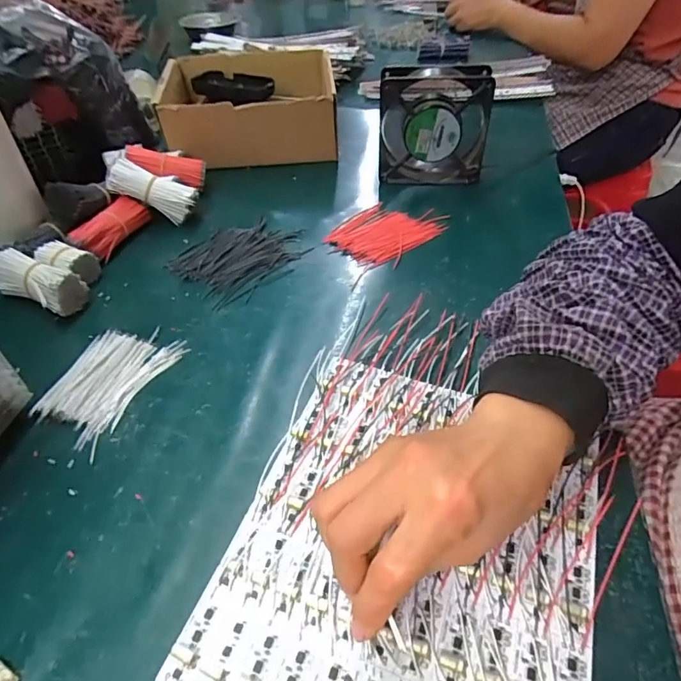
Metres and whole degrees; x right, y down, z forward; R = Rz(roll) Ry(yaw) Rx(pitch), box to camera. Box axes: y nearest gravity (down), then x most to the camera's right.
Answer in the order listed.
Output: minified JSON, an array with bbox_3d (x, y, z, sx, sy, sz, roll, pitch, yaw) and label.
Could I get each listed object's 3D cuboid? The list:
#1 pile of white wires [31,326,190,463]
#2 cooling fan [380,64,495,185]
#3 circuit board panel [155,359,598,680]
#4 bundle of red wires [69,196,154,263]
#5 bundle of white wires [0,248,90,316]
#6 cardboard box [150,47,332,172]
[{"bbox_3d":[-0.184,0.029,0.379,0.075,0.006,0.111,17,48,18],"label":"pile of white wires"},{"bbox_3d":[0.105,-0.243,0.554,0.121,0.122,0.044,1,45,3],"label":"cooling fan"},{"bbox_3d":[0.042,0.113,0.281,0.192,0.009,0.226,14,47,16],"label":"circuit board panel"},{"bbox_3d":[-0.240,-0.117,0.507,0.029,0.034,0.089,15,47,17],"label":"bundle of red wires"},{"bbox_3d":[-0.280,-0.054,0.446,0.088,0.036,0.039,19,48,20],"label":"bundle of white wires"},{"bbox_3d":[-0.121,-0.317,0.656,0.222,0.090,0.200,-3,45,-1],"label":"cardboard box"}]

